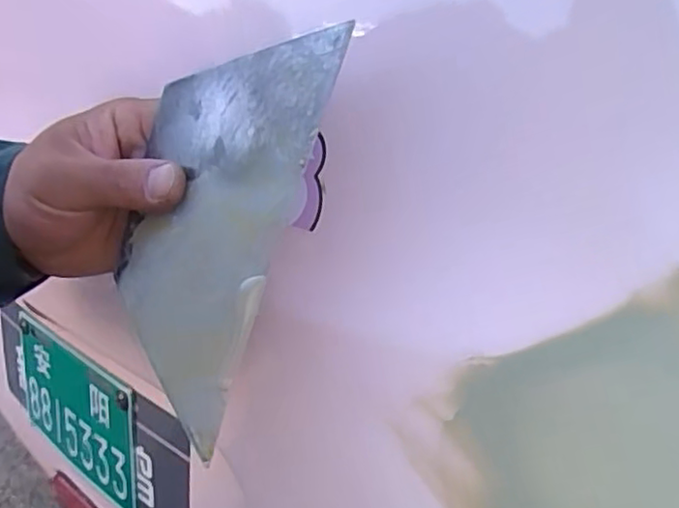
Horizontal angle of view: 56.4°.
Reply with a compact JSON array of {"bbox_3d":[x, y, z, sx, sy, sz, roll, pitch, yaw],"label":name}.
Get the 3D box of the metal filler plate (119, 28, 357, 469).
[{"bbox_3d":[-0.060,-0.016,0.277,0.101,0.167,0.007,25,10,40],"label":"metal filler plate"}]

